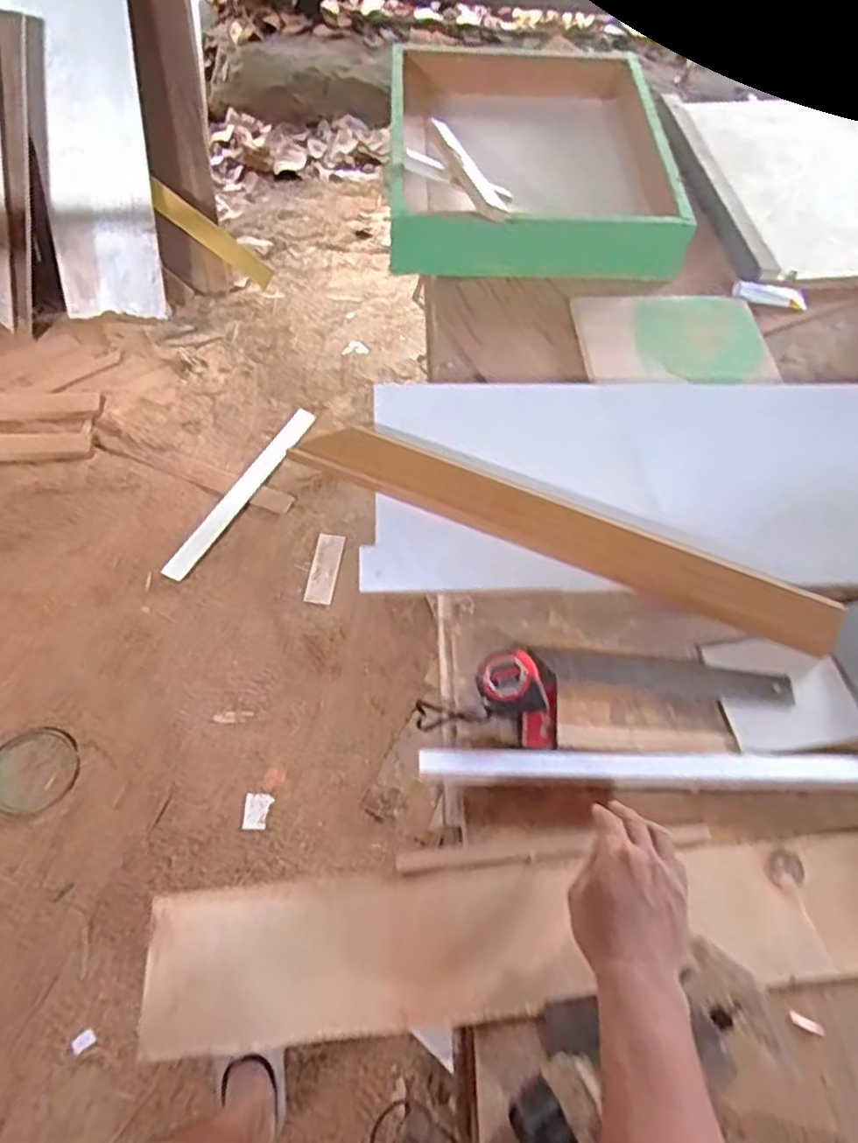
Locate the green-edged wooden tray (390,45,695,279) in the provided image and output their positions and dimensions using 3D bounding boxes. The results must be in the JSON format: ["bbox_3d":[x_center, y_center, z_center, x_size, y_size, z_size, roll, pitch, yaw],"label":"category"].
[{"bbox_3d":[0.168,-0.738,1.205,0.463,0.114,0.579,1,58,-4],"label":"green-edged wooden tray"}]

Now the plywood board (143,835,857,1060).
[{"bbox_3d":[0.132,0.334,0.633,0.747,0.014,0.125,-2,58,-6],"label":"plywood board"}]

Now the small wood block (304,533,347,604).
[{"bbox_3d":[-0.256,-0.009,1.706,0.067,0.020,0.192,8,58,0],"label":"small wood block"}]

